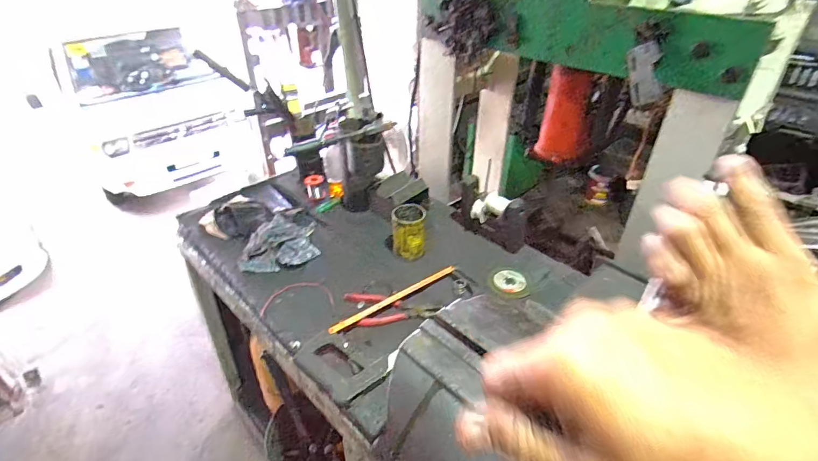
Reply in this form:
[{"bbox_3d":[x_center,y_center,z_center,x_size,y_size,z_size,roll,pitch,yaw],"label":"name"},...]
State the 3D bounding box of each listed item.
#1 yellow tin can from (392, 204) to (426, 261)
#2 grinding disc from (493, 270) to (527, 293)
[{"bbox_3d":[0.000,0.008,0.987,0.074,0.118,0.082,-1,36,-2],"label":"yellow tin can"},{"bbox_3d":[0.224,0.112,0.935,0.069,0.009,0.064,0,36,0],"label":"grinding disc"}]

